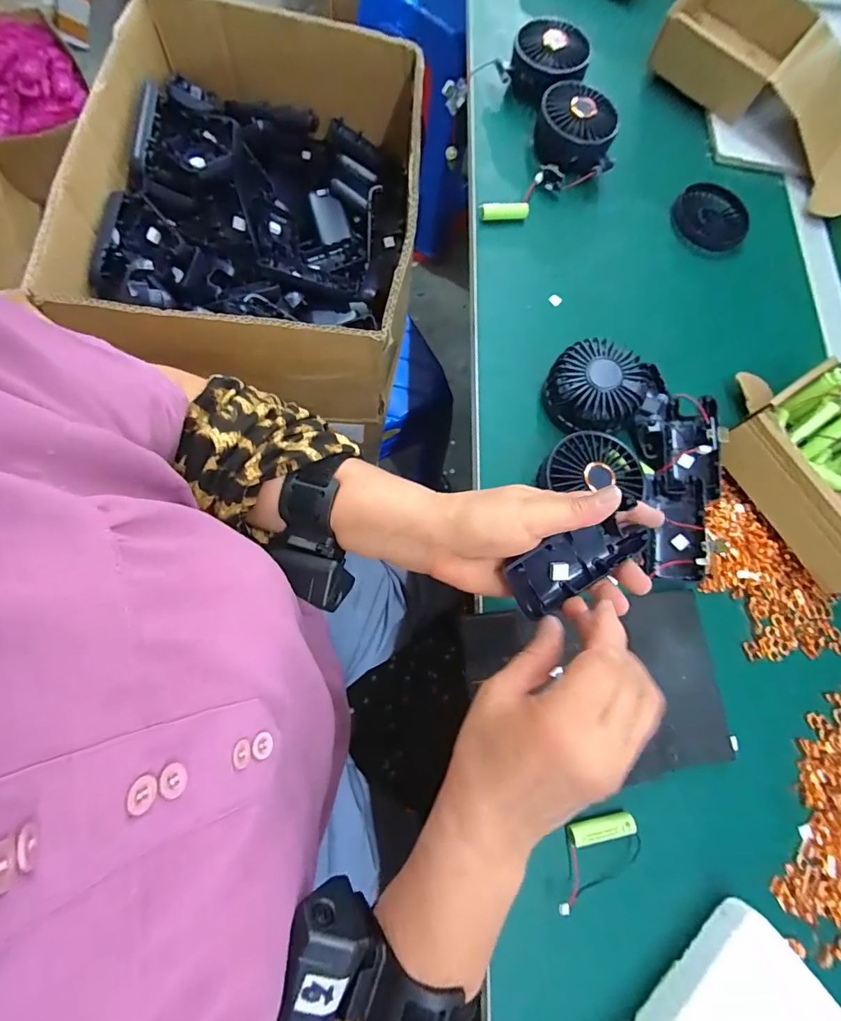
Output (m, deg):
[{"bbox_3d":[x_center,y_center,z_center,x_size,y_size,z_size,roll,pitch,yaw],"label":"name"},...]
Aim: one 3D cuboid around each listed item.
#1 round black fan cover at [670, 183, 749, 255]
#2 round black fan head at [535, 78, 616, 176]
[{"bbox_3d":[0.334,-0.337,0.513,0.085,0.014,0.076,36,73,1],"label":"round black fan cover"},{"bbox_3d":[0.170,-0.419,0.494,0.085,0.043,0.082,12,75,-3],"label":"round black fan head"}]

